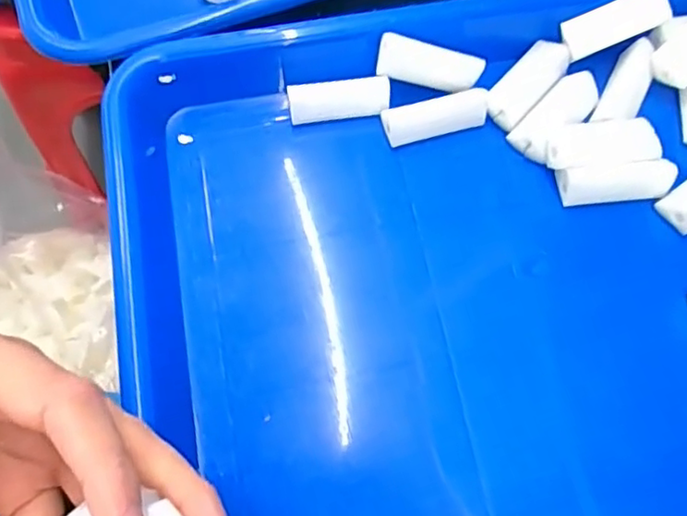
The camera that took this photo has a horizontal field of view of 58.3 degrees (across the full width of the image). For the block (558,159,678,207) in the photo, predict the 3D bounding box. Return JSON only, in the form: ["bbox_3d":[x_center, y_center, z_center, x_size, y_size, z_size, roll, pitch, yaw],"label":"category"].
[{"bbox_3d":[0.117,-0.033,0.265,0.048,0.013,0.014,-6,69,-4],"label":"block"}]

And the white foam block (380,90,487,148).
[{"bbox_3d":[0.042,-0.063,0.279,0.047,0.012,0.014,-12,69,-6],"label":"white foam block"}]

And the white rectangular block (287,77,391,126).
[{"bbox_3d":[-0.002,-0.071,0.280,0.045,0.012,0.014,-6,69,-4],"label":"white rectangular block"}]

